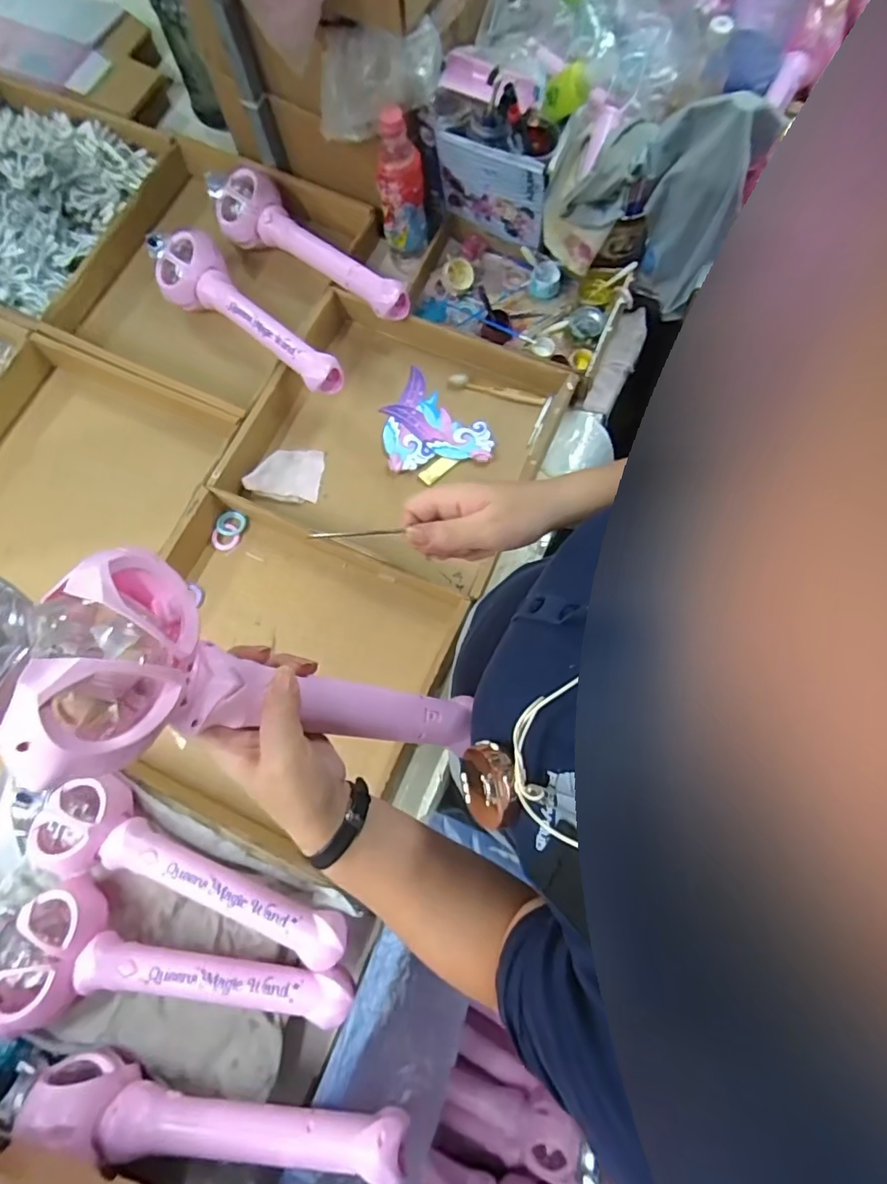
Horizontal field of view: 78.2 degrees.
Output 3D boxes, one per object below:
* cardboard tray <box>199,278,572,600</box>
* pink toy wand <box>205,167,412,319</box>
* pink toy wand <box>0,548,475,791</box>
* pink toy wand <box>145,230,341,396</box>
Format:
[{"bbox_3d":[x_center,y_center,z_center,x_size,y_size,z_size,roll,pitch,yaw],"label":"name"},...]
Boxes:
[{"bbox_3d":[-0.061,-0.211,0.747,0.380,0.057,0.352,23,77,7],"label":"cardboard tray"},{"bbox_3d":[-0.191,-0.502,0.789,0.366,0.071,0.090,35,79,9],"label":"pink toy wand"},{"bbox_3d":[-0.106,0.064,0.340,0.058,0.330,0.103,-2,72,40],"label":"pink toy wand"},{"bbox_3d":[-0.276,-0.386,0.768,0.368,0.084,0.094,42,80,10],"label":"pink toy wand"}]

